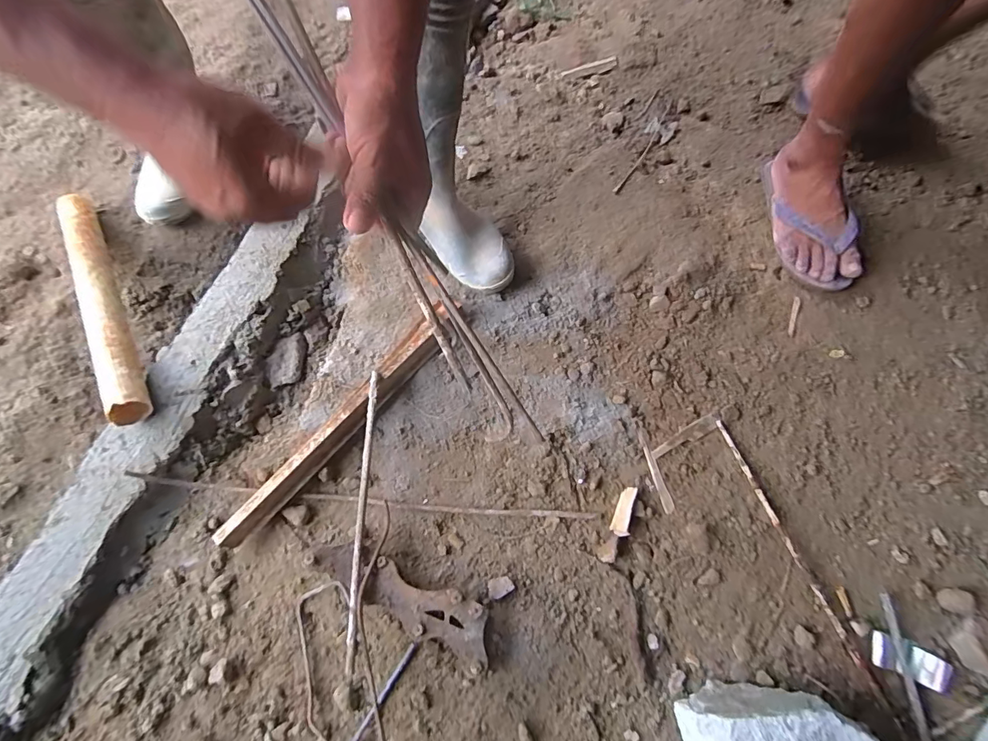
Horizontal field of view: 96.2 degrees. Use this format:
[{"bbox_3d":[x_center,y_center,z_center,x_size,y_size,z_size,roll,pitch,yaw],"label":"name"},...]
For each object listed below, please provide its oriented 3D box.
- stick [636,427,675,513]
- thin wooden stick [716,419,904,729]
[{"bbox_3d":[0.228,0.142,0.630,0.014,0.005,0.118,-15,72,-5],"label":"stick"},{"bbox_3d":[0.397,0.245,0.576,0.015,0.010,0.388,-22,73,-7],"label":"thin wooden stick"}]

